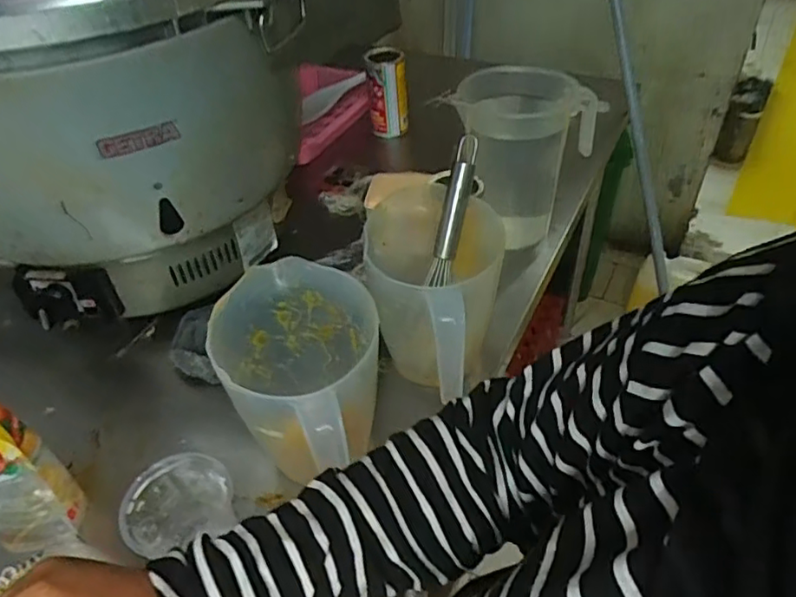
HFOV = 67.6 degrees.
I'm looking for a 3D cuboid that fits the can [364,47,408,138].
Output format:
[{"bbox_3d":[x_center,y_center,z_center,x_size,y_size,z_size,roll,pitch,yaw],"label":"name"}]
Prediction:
[{"bbox_3d":[-0.018,-0.359,1.050,0.066,0.144,0.073,-4,43,1],"label":"can"}]

